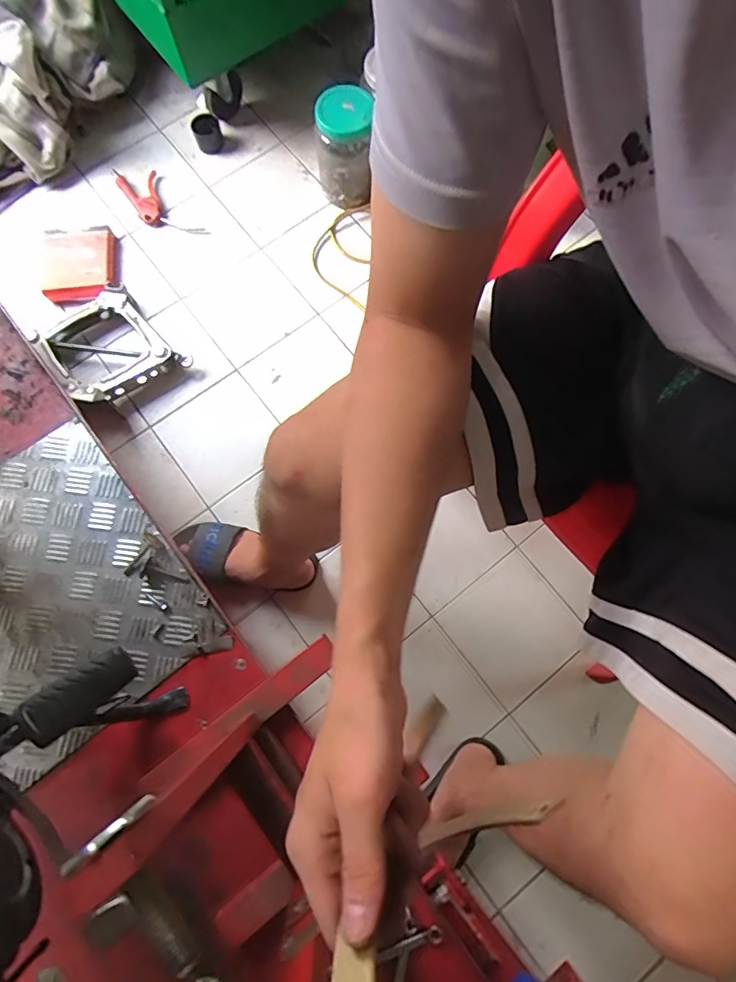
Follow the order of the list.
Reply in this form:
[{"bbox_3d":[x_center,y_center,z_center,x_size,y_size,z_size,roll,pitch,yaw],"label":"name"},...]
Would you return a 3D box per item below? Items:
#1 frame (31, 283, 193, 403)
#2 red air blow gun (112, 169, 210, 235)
[{"bbox_3d":[-0.499,-0.274,0.932,0.201,0.062,0.239,-43,81,-10],"label":"frame"},{"bbox_3d":[-0.437,-0.604,1.023,0.217,0.029,0.093,34,78,-8],"label":"red air blow gun"}]

